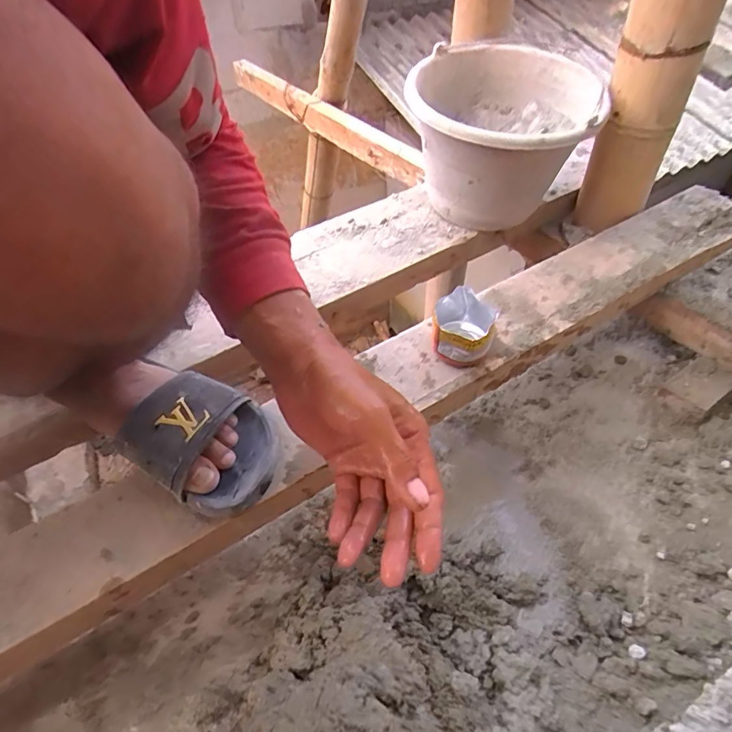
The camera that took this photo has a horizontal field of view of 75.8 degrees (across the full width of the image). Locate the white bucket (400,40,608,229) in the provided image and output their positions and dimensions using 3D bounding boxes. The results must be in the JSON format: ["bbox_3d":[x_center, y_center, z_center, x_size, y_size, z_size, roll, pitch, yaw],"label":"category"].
[{"bbox_3d":[0.172,-0.286,0.638,0.228,0.200,0.250,13,52,15],"label":"white bucket"}]

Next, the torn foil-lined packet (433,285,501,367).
[{"bbox_3d":[0.106,-0.041,0.516,0.067,0.055,0.075,13,52,16],"label":"torn foil-lined packet"}]

